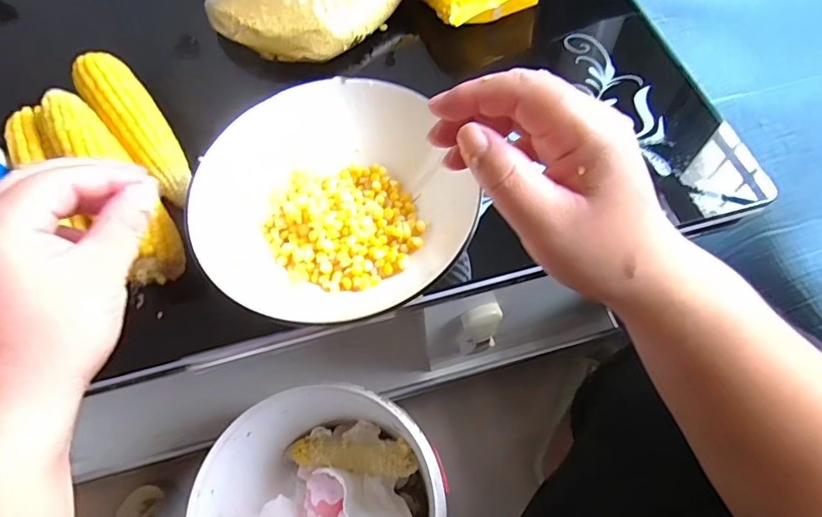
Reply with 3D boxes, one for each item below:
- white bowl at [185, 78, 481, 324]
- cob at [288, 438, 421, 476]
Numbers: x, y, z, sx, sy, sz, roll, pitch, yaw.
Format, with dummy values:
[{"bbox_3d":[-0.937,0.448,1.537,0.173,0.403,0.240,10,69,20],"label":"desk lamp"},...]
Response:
[{"bbox_3d":[-0.054,-0.043,0.351,0.185,0.049,0.171,-1,63,3],"label":"white bowl"},{"bbox_3d":[-0.073,0.264,0.656,0.193,0.053,0.048,-8,60,29],"label":"cob"}]

